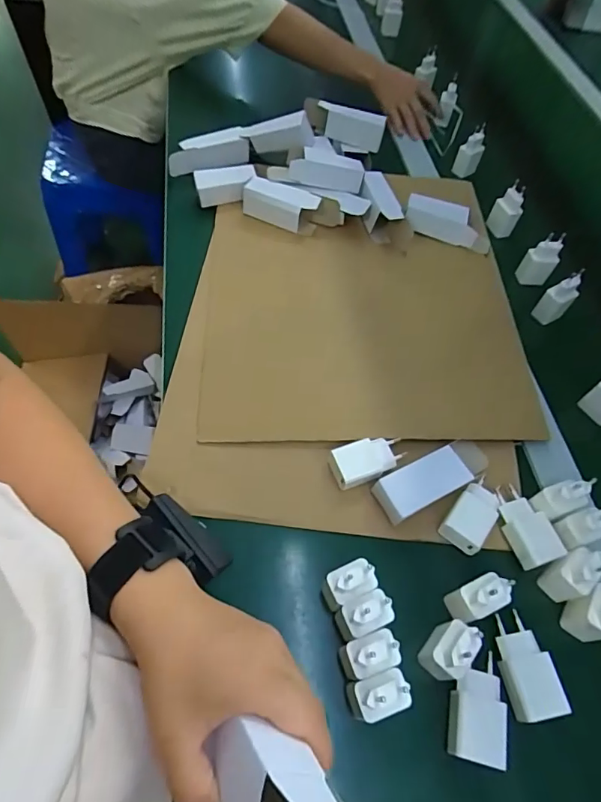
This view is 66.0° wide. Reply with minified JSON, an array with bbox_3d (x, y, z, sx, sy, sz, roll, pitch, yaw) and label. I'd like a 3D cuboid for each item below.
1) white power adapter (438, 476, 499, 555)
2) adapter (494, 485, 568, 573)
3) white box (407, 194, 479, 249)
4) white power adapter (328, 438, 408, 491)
[{"bbox_3d":[0.172,0.113,0.463,0.040,0.025,0.069,34,63,15],"label":"white power adapter"},{"bbox_3d":[0.221,0.125,0.463,0.041,0.025,0.078,-16,62,-14],"label":"adapter"},{"bbox_3d":[0.206,-0.263,0.678,0.104,0.035,0.054,17,59,5],"label":"white box"},{"bbox_3d":[0.071,0.061,0.482,0.077,0.021,0.039,-17,62,-14],"label":"white power adapter"}]

